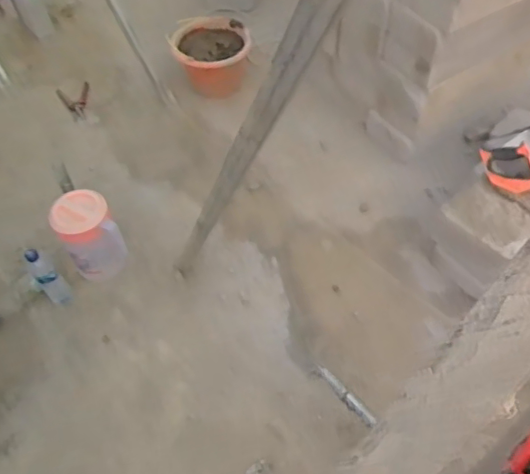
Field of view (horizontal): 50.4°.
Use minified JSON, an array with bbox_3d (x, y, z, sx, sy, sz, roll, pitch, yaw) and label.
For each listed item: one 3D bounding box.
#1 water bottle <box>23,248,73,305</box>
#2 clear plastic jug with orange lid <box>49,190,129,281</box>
[{"bbox_3d":[-0.602,0.096,1.540,0.066,0.231,0.076,-36,60,-21],"label":"water bottle"},{"bbox_3d":[-0.493,0.002,1.596,0.154,0.247,0.160,-1,54,2],"label":"clear plastic jug with orange lid"}]

